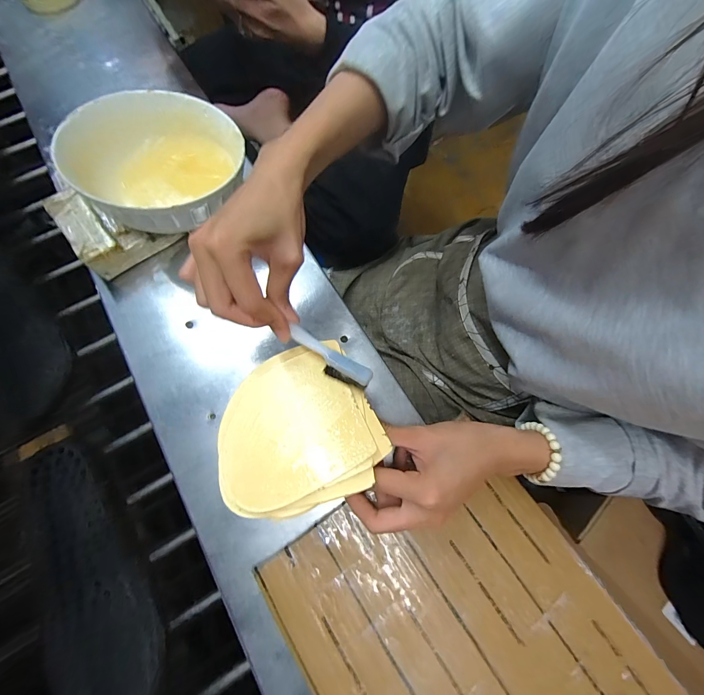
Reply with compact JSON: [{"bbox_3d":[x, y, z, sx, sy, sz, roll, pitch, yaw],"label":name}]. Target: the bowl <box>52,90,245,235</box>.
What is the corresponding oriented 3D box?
[{"bbox_3d":[-0.201,-0.204,0.343,0.171,0.062,0.160,0,71,1],"label":"bowl"}]

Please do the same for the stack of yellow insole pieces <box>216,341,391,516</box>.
[{"bbox_3d":[-0.044,0.061,0.246,0.123,0.012,0.118,-18,72,-5],"label":"stack of yellow insole pieces"}]

